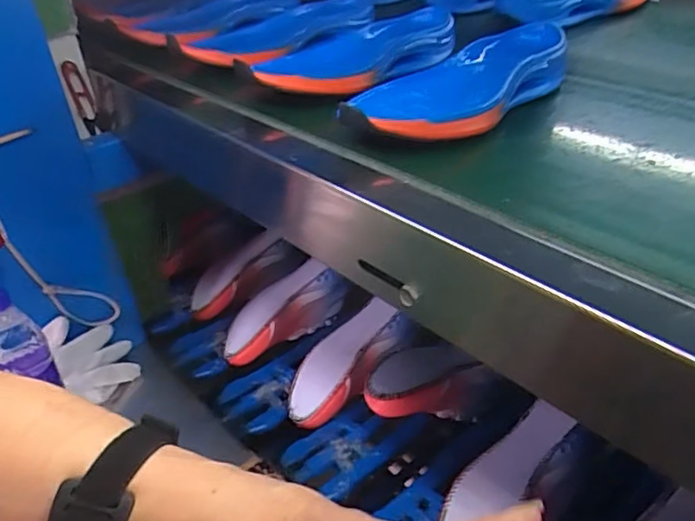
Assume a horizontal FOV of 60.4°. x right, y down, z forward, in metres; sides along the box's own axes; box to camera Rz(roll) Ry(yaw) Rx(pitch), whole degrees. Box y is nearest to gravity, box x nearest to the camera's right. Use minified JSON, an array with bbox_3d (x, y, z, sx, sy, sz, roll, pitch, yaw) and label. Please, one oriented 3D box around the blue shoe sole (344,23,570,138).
[{"bbox_3d":[0.114,-0.164,0.538,0.106,0.046,0.261,18,36,37],"label":"blue shoe sole"}]

